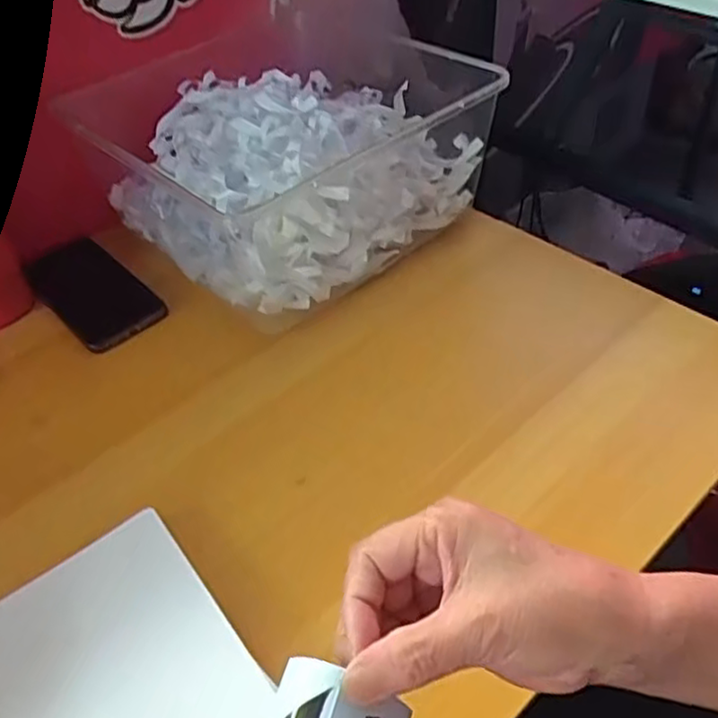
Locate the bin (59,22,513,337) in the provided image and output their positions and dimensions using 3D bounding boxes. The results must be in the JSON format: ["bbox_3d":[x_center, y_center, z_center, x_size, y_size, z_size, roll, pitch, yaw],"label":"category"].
[{"bbox_3d":[-0.067,-0.188,0.648,0.282,0.140,0.286,-31,50,-23],"label":"bin"}]

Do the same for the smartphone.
[{"bbox_3d":[-0.242,-0.060,0.628,0.077,0.013,0.146,-39,63,-24],"label":"smartphone"}]

